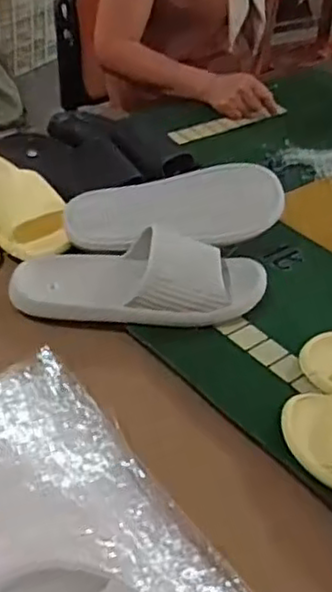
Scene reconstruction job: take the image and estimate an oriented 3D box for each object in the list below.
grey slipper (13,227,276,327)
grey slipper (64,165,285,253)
[{"bbox_3d":[-0.025,-0.022,0.795,0.294,0.064,0.114,-4,40,-11],"label":"grey slipper"},{"bbox_3d":[0.011,-0.114,0.896,0.282,0.069,0.097,-8,41,-16],"label":"grey slipper"}]

